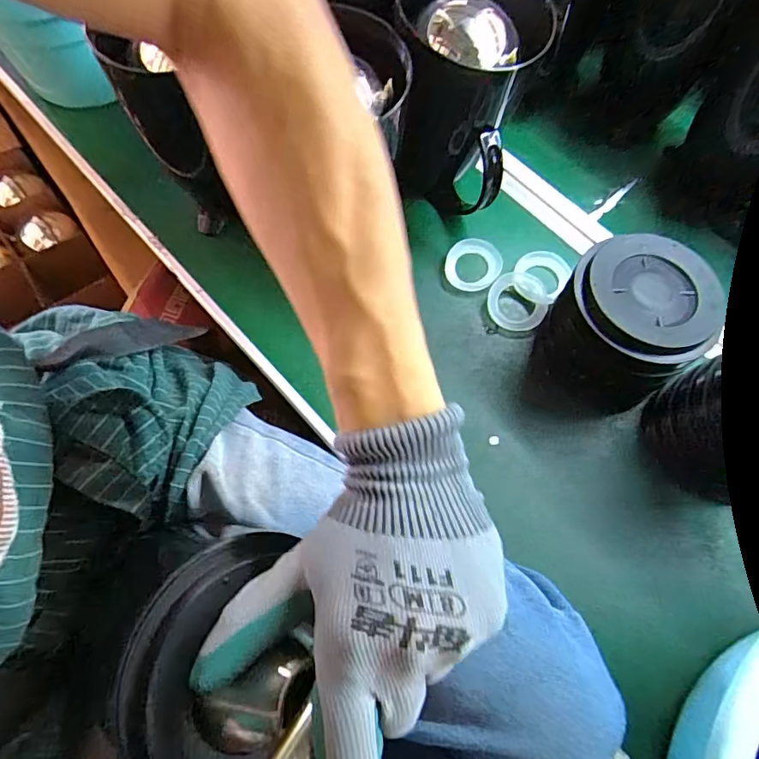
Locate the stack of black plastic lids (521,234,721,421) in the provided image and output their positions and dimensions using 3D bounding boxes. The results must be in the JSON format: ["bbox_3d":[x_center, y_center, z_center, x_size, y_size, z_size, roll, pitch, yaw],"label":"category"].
[{"bbox_3d":[0.210,-0.041,0.451,0.113,0.112,0.134,17,69,4],"label":"stack of black plastic lids"}]

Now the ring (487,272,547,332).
[{"bbox_3d":[0.138,-0.077,0.510,0.059,0.010,0.057,0,86,1],"label":"ring"}]

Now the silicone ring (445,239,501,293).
[{"bbox_3d":[0.098,-0.120,0.530,0.054,0.008,0.064,35,72,11],"label":"silicone ring"}]

